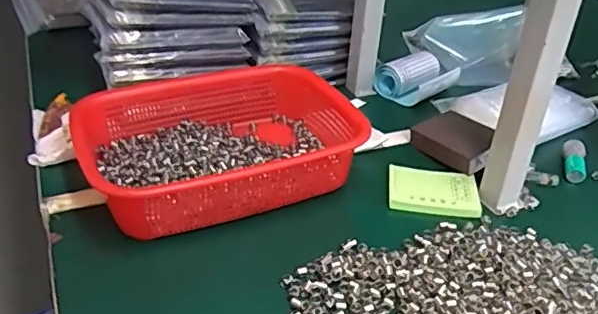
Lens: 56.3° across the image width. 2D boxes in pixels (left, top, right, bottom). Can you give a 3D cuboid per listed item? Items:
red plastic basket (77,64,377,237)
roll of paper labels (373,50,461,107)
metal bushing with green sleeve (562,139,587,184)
[{"bbox_3d":[-0.068,-0.020,0.608,0.303,0.066,0.211,-12,36,-24],"label":"red plastic basket"},{"bbox_3d":[0.176,-0.114,0.831,0.112,0.047,0.080,-20,39,-33],"label":"roll of paper labels"},{"bbox_3d":[0.328,0.002,0.665,0.024,0.017,0.064,14,44,13],"label":"metal bushing with green sleeve"}]

